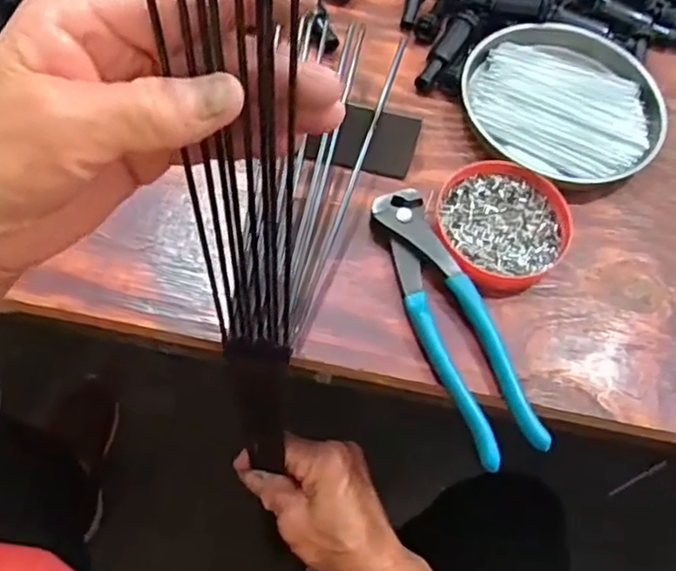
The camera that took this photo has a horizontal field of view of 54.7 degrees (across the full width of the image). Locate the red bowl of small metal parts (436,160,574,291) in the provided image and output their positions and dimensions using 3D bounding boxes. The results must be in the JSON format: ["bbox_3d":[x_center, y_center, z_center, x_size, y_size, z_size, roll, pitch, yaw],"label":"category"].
[{"bbox_3d":[0.100,-0.036,0.397,0.079,0.018,0.081,1,61,-3],"label":"red bowl of small metal parts"}]

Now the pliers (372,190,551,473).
[{"bbox_3d":[0.062,0.017,0.363,0.038,0.018,0.163,-17,64,-12],"label":"pliers"}]

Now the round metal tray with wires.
[{"bbox_3d":[0.150,-0.125,0.441,0.130,0.016,0.131,1,61,-3],"label":"round metal tray with wires"}]

